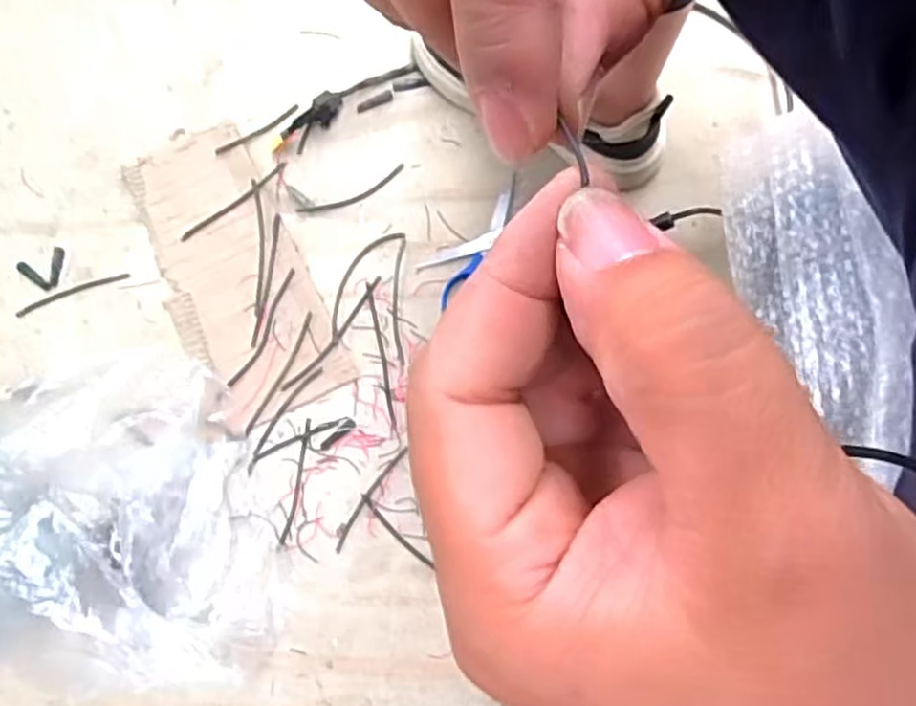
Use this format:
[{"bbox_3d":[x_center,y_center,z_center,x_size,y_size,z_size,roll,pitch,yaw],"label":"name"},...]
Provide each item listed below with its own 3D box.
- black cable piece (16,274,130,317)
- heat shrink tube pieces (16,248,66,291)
[{"bbox_3d":[-0.378,-0.060,0.713,0.111,0.004,0.011,-21,80,-4],"label":"black cable piece"},{"bbox_3d":[-0.414,-0.088,0.719,0.043,0.004,0.043,16,80,3],"label":"heat shrink tube pieces"}]

